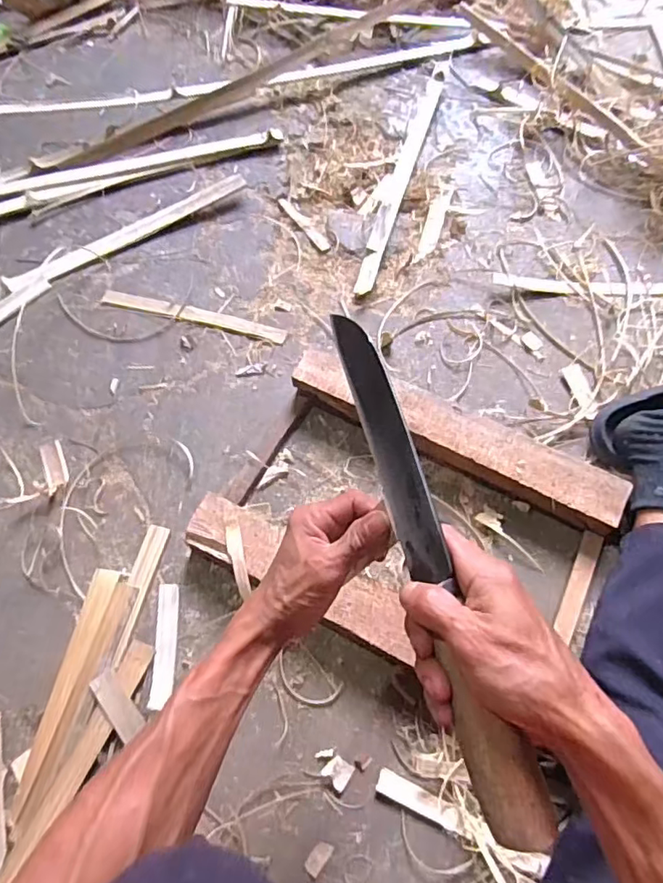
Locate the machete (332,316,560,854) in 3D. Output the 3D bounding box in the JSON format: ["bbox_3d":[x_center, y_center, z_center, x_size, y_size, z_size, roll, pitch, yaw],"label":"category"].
[{"bbox_3d":[0.052,0.056,0.322,0.030,0.029,0.296,-14,68,-7],"label":"machete"}]

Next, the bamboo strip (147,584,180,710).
[{"bbox_3d":[-0.168,0.203,0.578,0.023,0.004,0.114,-1,66,-1],"label":"bamboo strip"}]

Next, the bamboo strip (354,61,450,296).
[{"bbox_3d":[0.108,-0.407,0.849,0.030,0.017,0.479,16,67,7],"label":"bamboo strip"}]

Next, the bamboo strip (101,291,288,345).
[{"bbox_3d":[-0.180,-0.166,0.747,0.251,0.005,0.025,15,66,7],"label":"bamboo strip"}]

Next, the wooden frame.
[{"bbox_3d":[0.090,0.070,0.612,0.393,0.056,0.293,25,68,11],"label":"wooden frame"}]

